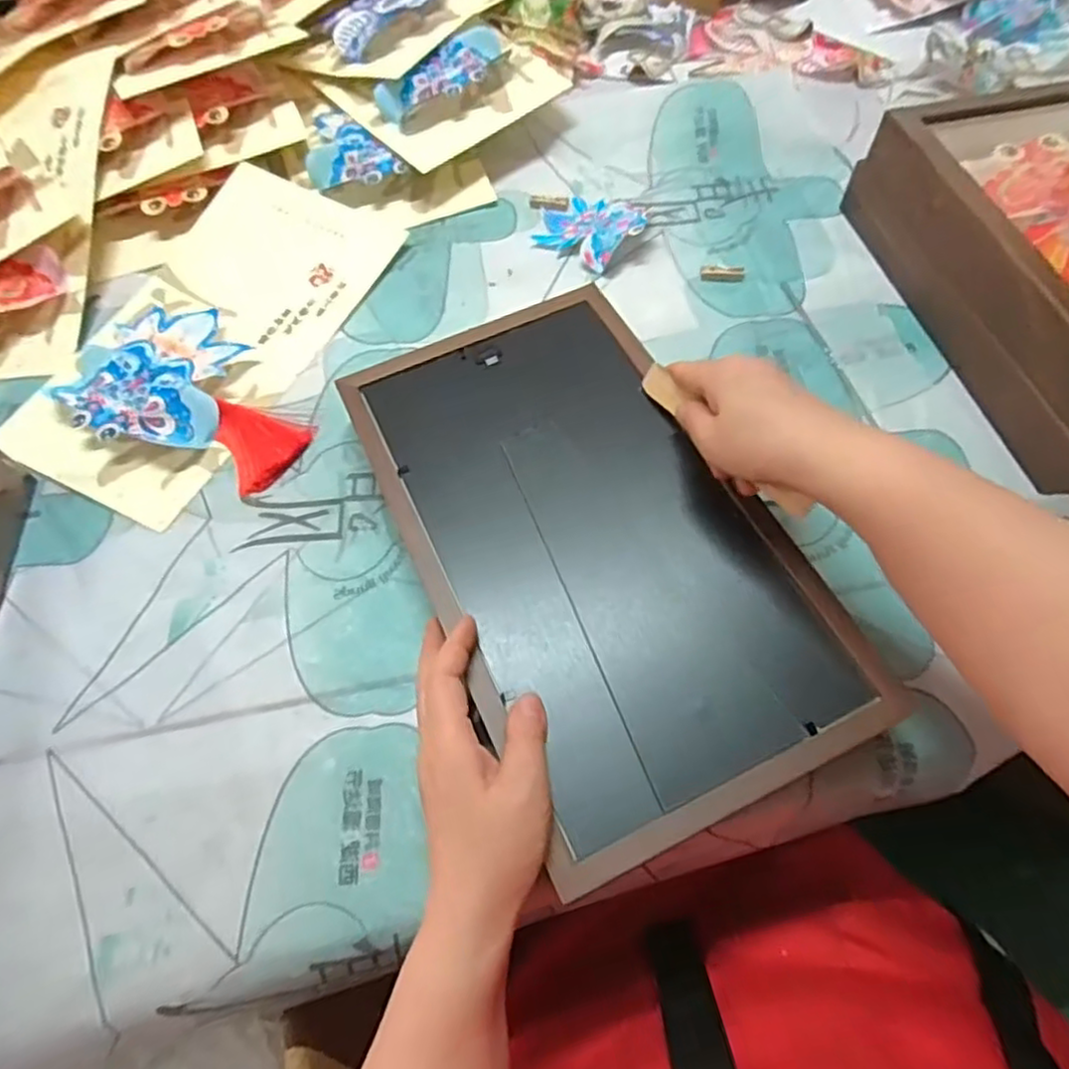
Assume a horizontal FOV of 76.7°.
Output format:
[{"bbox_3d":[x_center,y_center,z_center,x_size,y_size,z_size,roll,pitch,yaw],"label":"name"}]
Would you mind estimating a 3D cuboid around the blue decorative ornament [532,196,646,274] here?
[{"bbox_3d":[0.050,-0.267,0.577,0.079,0.028,0.091,-40,69,-17],"label":"blue decorative ornament"}]

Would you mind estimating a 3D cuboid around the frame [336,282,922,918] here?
[{"bbox_3d":[0.028,-0.008,0.401,0.195,0.022,0.344,-24,66,-10],"label":"frame"}]

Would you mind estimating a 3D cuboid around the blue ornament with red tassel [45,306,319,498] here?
[{"bbox_3d":[-0.245,-0.104,0.499,0.178,0.021,0.119,22,65,14],"label":"blue ornament with red tassel"}]

